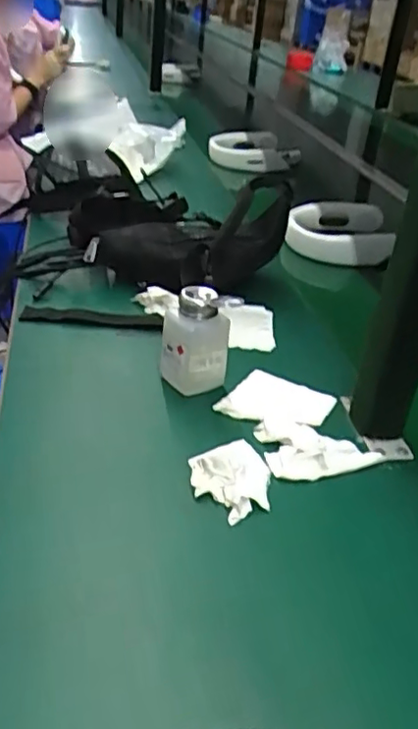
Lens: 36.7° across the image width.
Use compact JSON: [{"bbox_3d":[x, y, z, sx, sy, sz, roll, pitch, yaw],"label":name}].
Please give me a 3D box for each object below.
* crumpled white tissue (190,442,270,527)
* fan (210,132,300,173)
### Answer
[{"bbox_3d":[0.022,0.092,0.532,0.073,0.014,0.078,-15,38,-30],"label":"crumpled white tissue"},{"bbox_3d":[0.108,-0.525,1.567,0.221,0.065,0.181,2,32,-7],"label":"fan"}]

